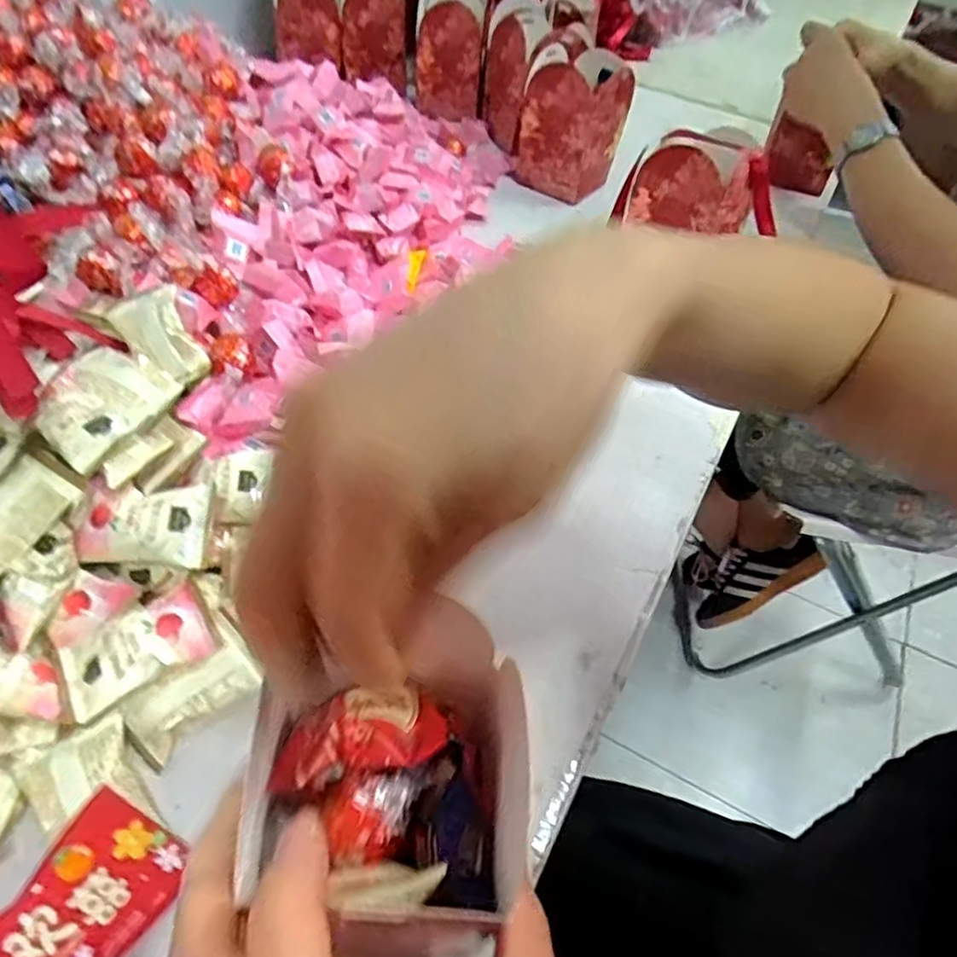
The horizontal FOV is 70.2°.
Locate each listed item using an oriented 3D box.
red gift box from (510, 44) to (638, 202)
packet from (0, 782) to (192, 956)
[{"bbox_3d":[0.096,-0.368,0.706,0.103,0.117,0.097,21,48,12],"label":"red gift box"},{"bbox_3d":[-0.153,0.164,0.254,0.049,0.020,0.080,24,49,15],"label":"packet"}]

